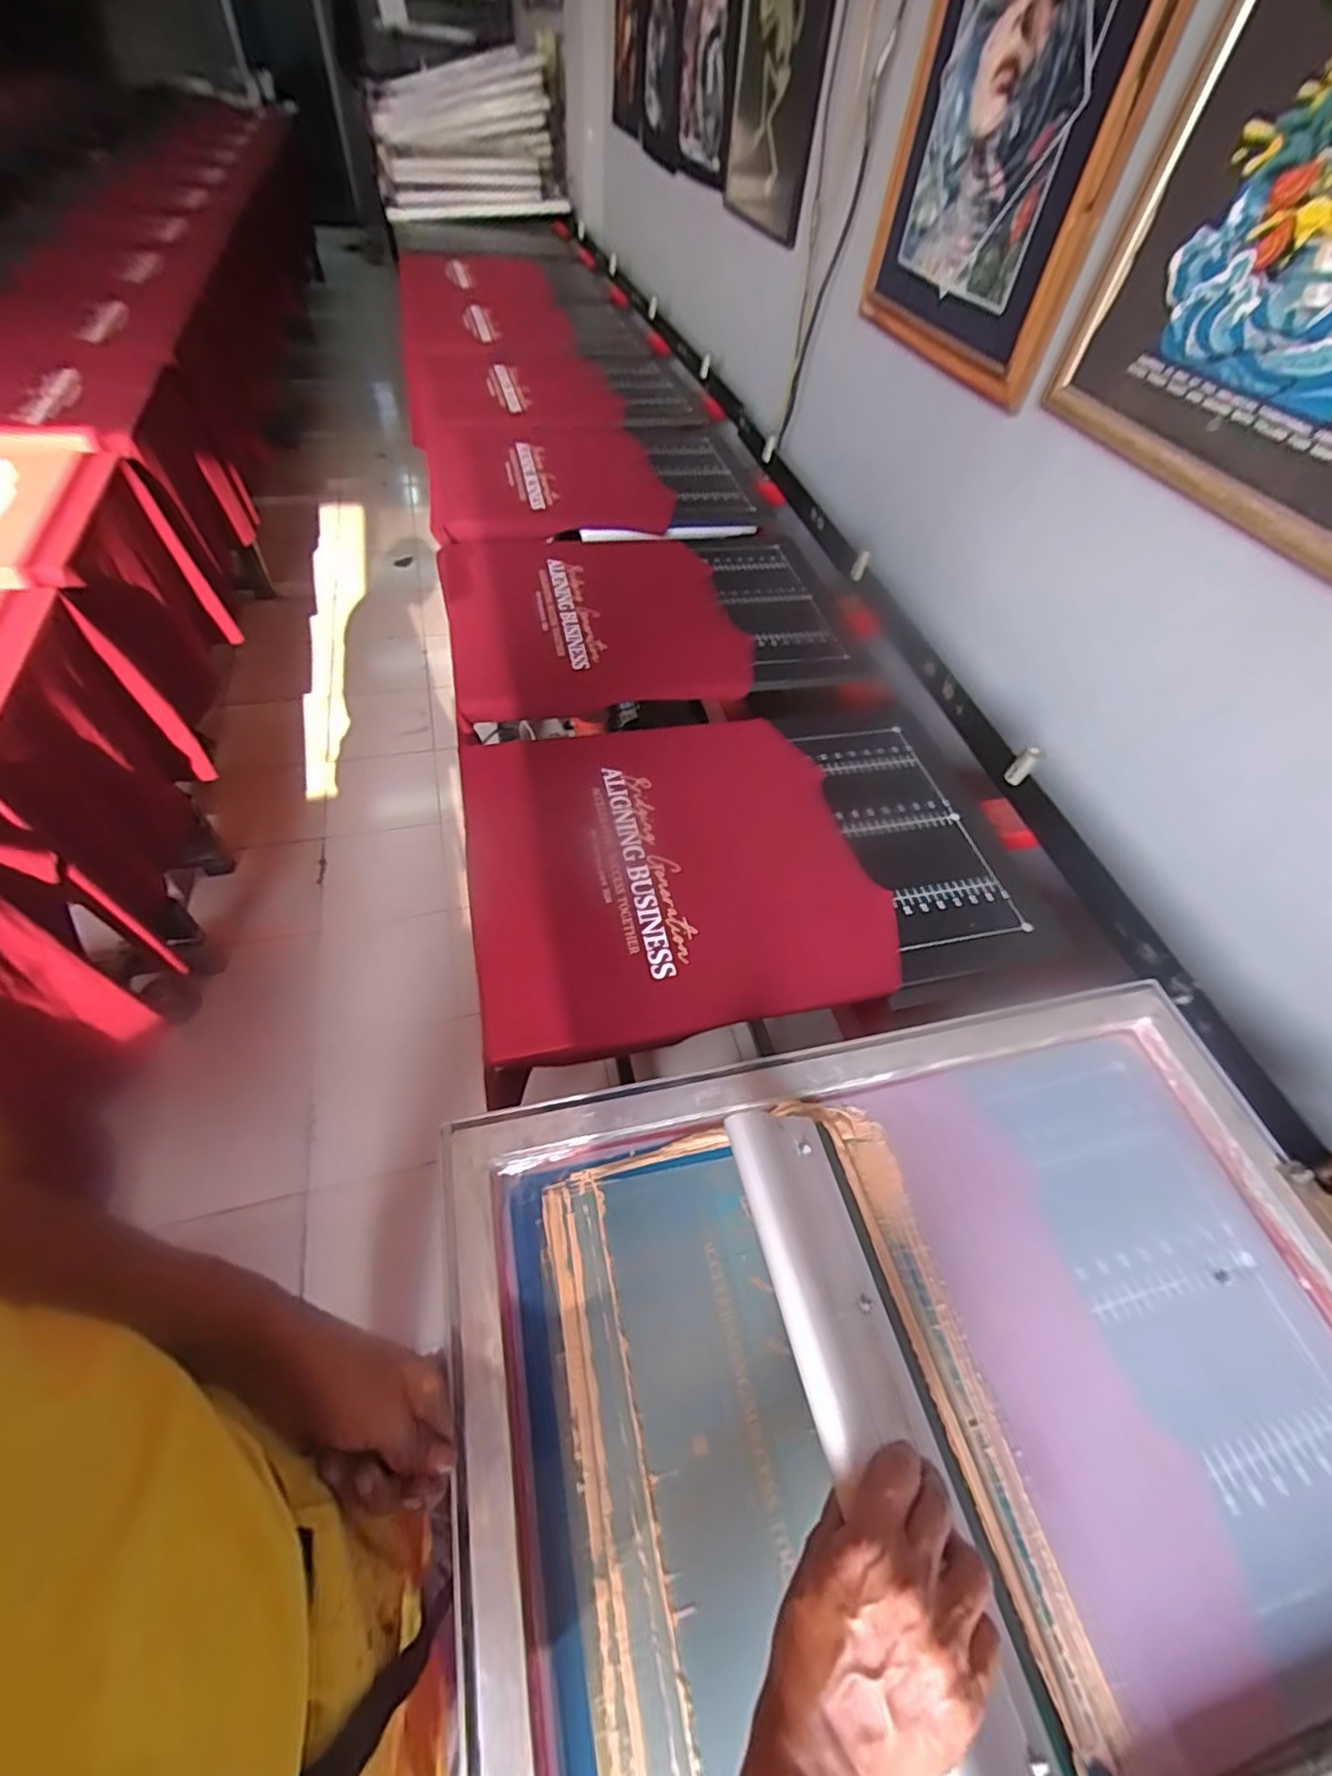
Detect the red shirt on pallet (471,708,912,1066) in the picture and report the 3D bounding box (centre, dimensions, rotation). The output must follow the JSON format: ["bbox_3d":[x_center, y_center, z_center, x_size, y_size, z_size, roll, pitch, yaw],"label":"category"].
[{"bbox_3d":[0.000,-0.032,0.723,0.422,0.035,0.407,-10,55,-11],"label":"red shirt on pallet"}]

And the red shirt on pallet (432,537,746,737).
[{"bbox_3d":[-0.120,-0.422,0.981,0.424,0.039,0.439,-15,56,-17],"label":"red shirt on pallet"}]

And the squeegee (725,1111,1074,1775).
[{"bbox_3d":[0.126,0.312,0.398,0.118,0.030,0.351,6,49,-34],"label":"squeegee"}]

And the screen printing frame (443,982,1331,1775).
[{"bbox_3d":[0.195,0.325,0.442,0.638,0.055,0.454,-8,55,-10],"label":"screen printing frame"}]

